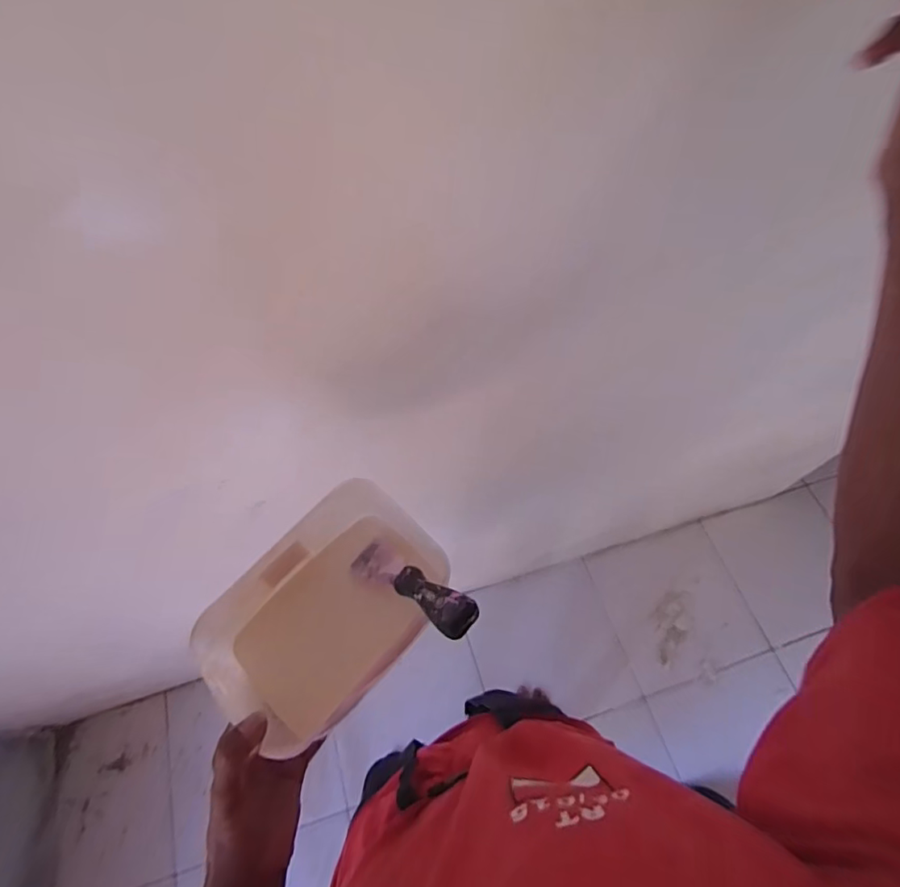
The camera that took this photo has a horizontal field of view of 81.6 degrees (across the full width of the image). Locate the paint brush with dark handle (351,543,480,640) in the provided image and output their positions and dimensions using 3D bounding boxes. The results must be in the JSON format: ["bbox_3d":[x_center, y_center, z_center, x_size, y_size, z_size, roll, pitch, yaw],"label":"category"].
[{"bbox_3d":[-0.037,0.114,0.426,0.034,0.179,0.016,-44,113,-22],"label":"paint brush with dark handle"}]

